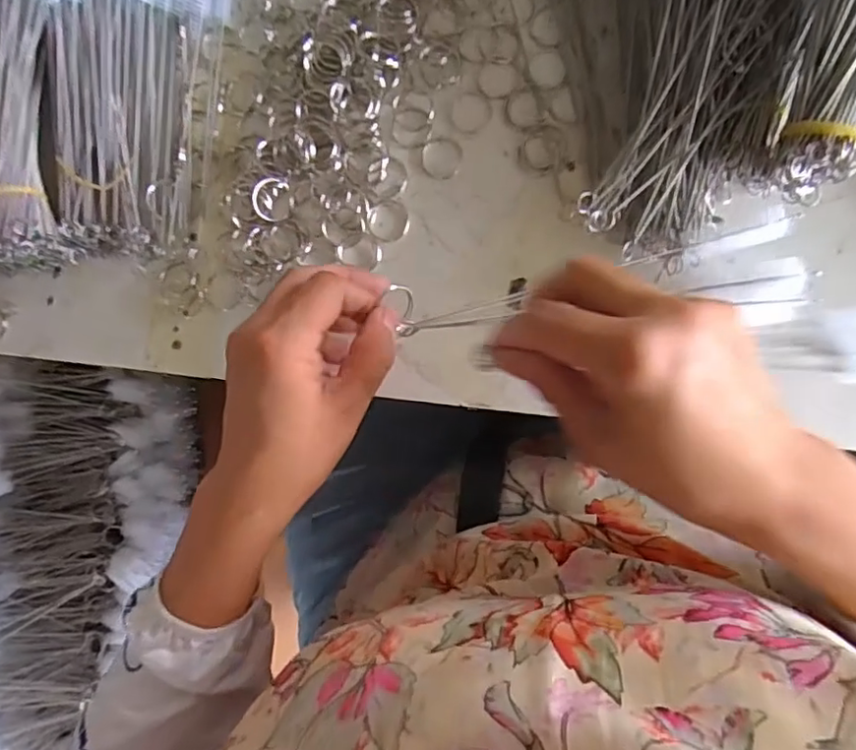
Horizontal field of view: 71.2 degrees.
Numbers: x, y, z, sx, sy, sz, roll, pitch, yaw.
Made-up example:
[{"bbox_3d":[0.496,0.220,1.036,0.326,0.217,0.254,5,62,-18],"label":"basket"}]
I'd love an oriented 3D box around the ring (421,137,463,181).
[{"bbox_3d":[0.008,-0.126,0.347,0.024,0.004,0.024,0,87,9],"label":"ring"}]

